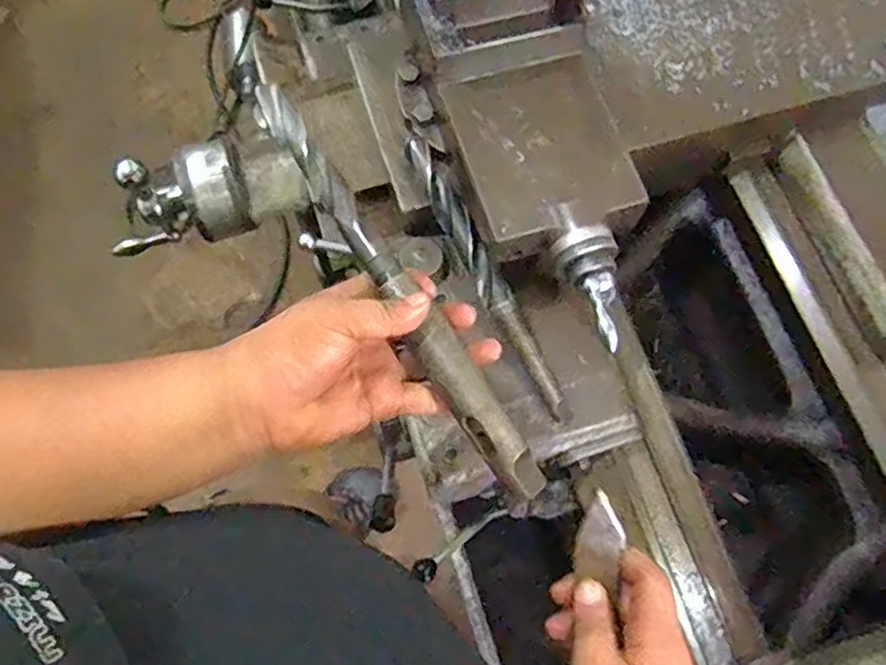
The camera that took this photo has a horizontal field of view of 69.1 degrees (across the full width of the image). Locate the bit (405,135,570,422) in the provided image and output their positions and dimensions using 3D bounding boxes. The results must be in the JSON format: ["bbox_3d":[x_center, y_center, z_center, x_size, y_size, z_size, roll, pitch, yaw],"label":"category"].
[{"bbox_3d":[0.041,-0.049,0.604,0.025,0.029,0.291,-28,86,-10],"label":"bit"}]

